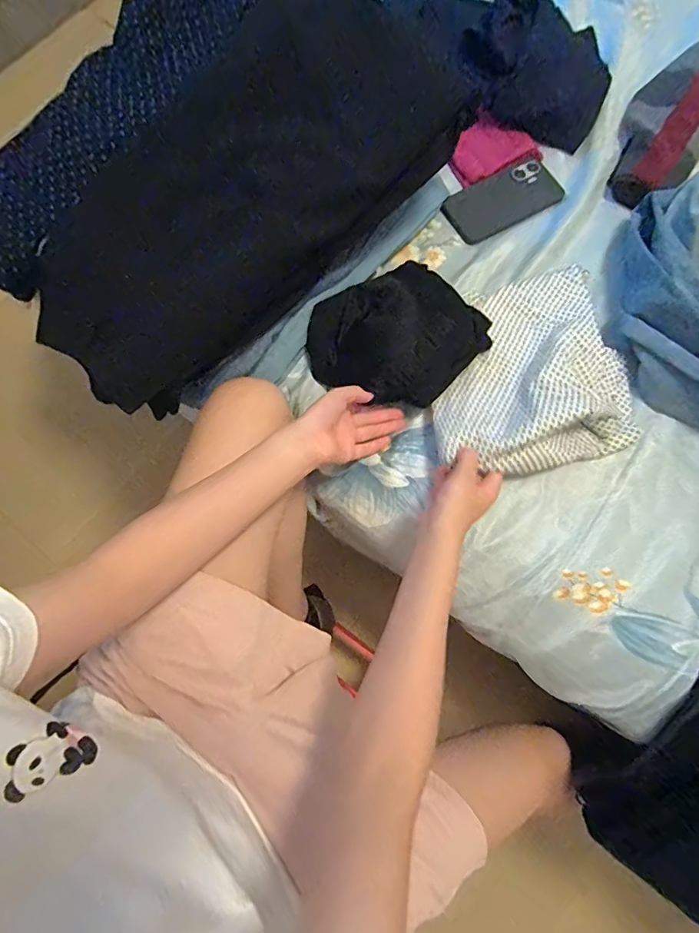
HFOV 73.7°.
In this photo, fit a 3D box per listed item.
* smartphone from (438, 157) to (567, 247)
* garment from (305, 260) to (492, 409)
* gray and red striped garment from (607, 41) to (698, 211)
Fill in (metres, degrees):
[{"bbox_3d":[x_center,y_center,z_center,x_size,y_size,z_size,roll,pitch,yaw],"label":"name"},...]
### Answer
[{"bbox_3d":[0.219,-0.376,0.658,0.165,0.016,0.081,-27,76,-6],"label":"smartphone"},{"bbox_3d":[0.048,-0.149,0.552,0.176,0.080,0.167,-37,77,-8],"label":"garment"},{"bbox_3d":[0.453,-0.490,0.656,0.115,0.056,0.302,26,77,8],"label":"gray and red striped garment"}]

